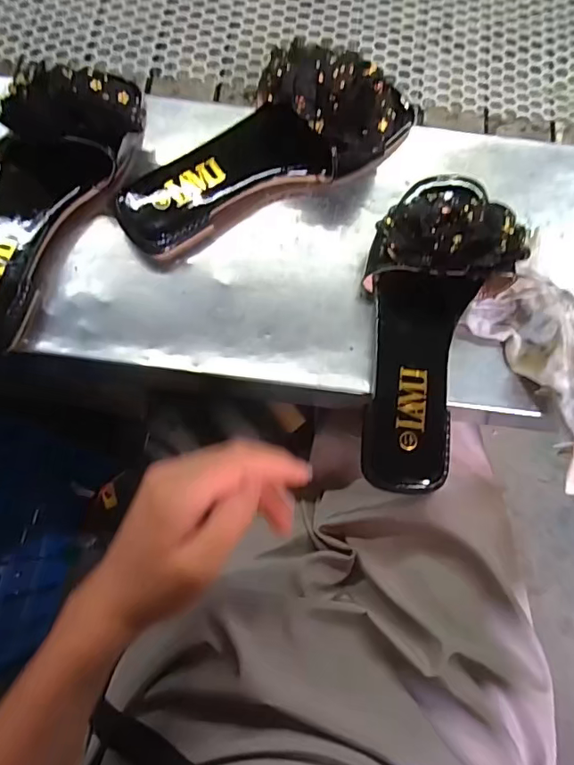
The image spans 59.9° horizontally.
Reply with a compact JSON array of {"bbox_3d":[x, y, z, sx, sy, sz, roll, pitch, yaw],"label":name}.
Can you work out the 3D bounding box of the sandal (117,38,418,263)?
[{"bbox_3d":[-0.016,-0.189,0.392,0.247,0.072,0.091,-24,77,-7],"label":"sandal"}]

